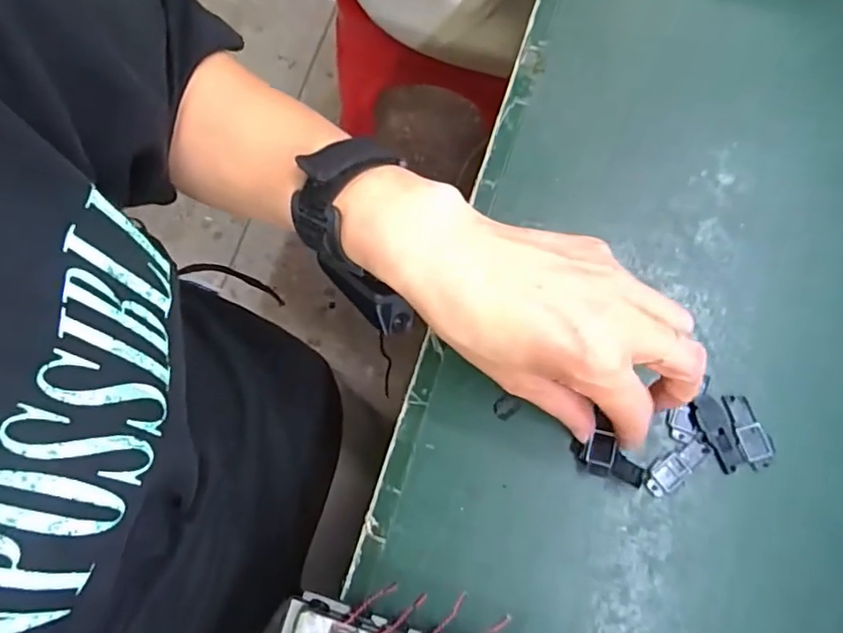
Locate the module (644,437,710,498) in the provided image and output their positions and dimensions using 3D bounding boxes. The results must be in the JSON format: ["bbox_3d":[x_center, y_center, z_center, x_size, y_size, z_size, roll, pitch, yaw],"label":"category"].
[{"bbox_3d":[0.134,0.078,0.302,0.039,0.004,0.015,-39,77,-9],"label":"module"}]

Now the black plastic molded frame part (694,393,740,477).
[{"bbox_3d":[0.155,0.061,0.302,0.013,0.004,0.040,-15,74,-3],"label":"black plastic molded frame part"}]

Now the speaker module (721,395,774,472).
[{"bbox_3d":[0.172,0.060,0.302,0.017,0.004,0.039,-14,74,-3],"label":"speaker module"}]

